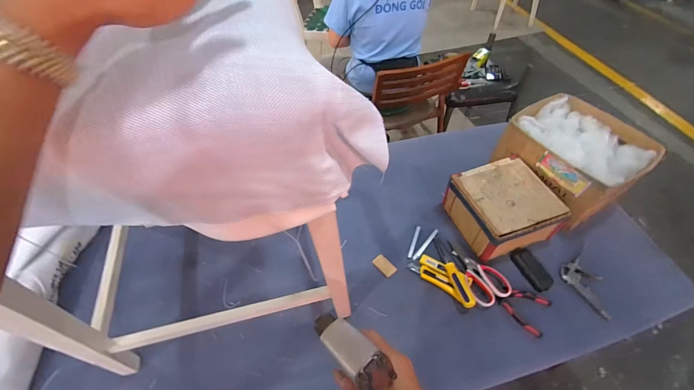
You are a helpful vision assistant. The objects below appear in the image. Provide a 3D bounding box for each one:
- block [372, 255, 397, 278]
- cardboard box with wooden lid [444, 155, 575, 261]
[{"bbox_3d":[0.098,0.185,0.800,0.035,0.010,0.060,-37,60,-25],"label":"block"},{"bbox_3d":[0.418,0.030,0.834,0.225,0.118,0.221,-17,54,-13],"label":"cardboard box with wooden lid"}]

